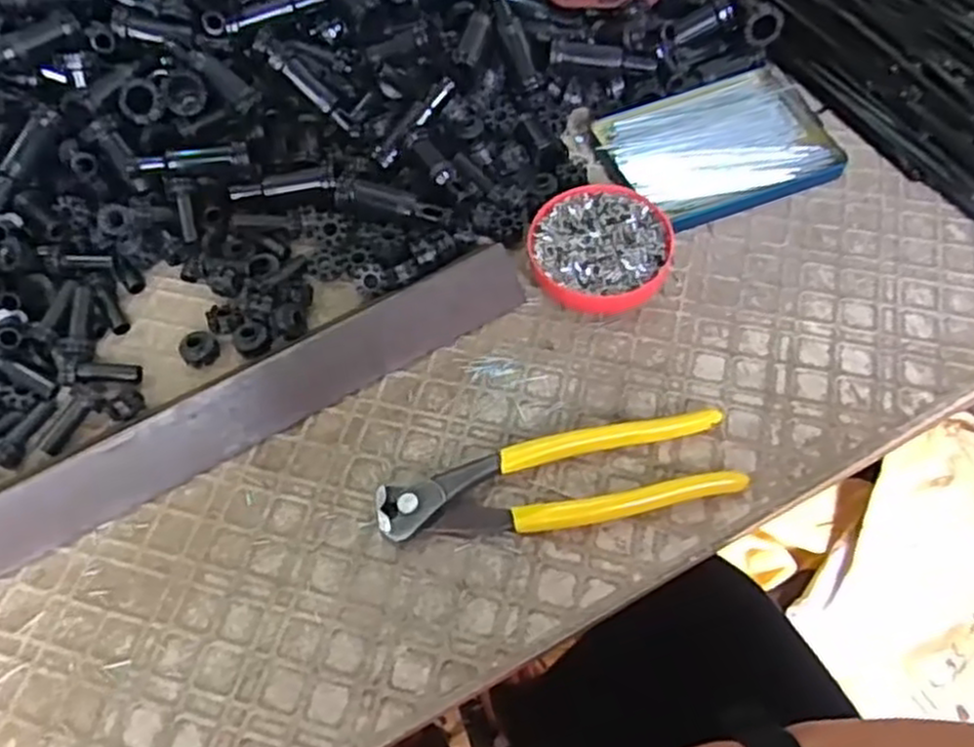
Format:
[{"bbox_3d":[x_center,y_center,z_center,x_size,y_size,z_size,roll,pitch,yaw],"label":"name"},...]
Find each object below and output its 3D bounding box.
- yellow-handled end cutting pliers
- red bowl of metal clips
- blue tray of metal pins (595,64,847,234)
[{"bbox_3d":[0.033,0.050,0.361,0.164,0.015,0.043,-10,59,-3],"label":"yellow-handled end cutting pliers"},{"bbox_3d":[0.062,-0.067,0.426,0.075,0.021,0.080,-1,59,2],"label":"red bowl of metal clips"},{"bbox_3d":[0.144,-0.142,0.476,0.133,0.009,0.097,-21,60,-10],"label":"blue tray of metal pins"}]

